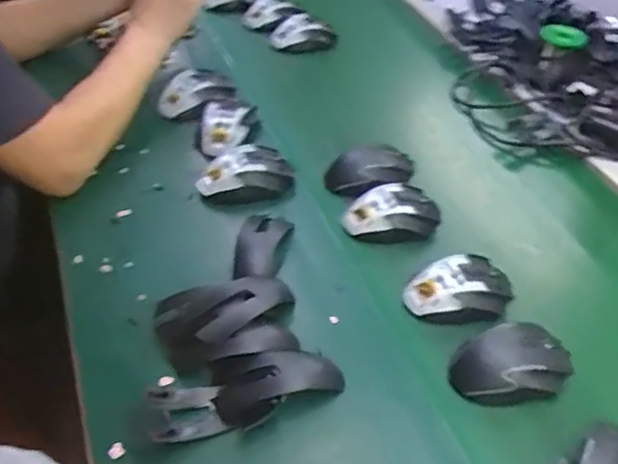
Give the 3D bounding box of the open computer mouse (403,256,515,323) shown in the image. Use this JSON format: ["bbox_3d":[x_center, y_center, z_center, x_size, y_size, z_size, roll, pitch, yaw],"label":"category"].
[{"bbox_3d":[0.163,0.063,0.685,0.113,0.045,0.070,-9,45,-14],"label":"open computer mouse"}]

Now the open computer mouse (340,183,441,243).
[{"bbox_3d":[0.102,-0.016,0.777,0.121,0.055,0.077,-2,44,-7],"label":"open computer mouse"}]

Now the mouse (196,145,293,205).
[{"bbox_3d":[-0.079,-0.073,0.794,0.118,0.037,0.072,-11,46,-16],"label":"mouse"}]

